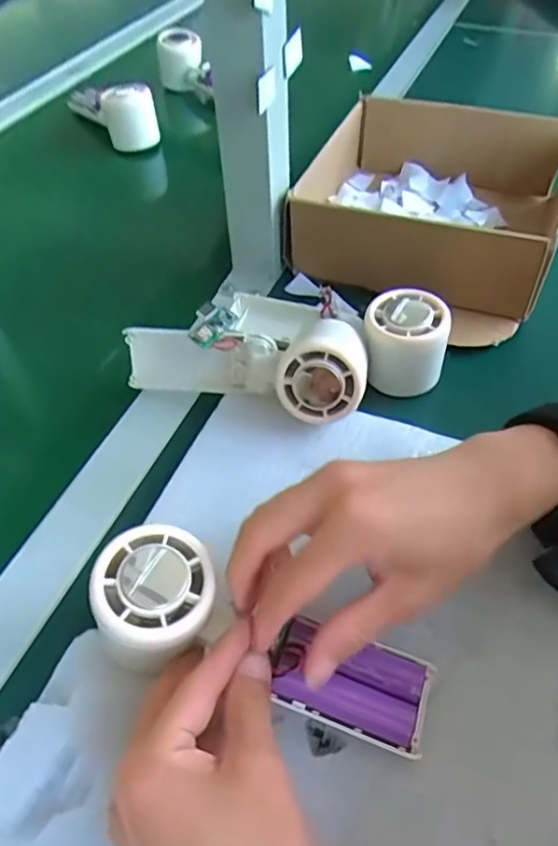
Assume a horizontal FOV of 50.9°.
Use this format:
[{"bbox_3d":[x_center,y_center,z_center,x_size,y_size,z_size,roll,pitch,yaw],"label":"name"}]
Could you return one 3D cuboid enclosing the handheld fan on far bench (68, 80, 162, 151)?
[{"bbox_3d":[-0.205,-0.382,0.694,0.049,0.056,0.168,-32,56,-22],"label":"handheld fan on far bench"}]

